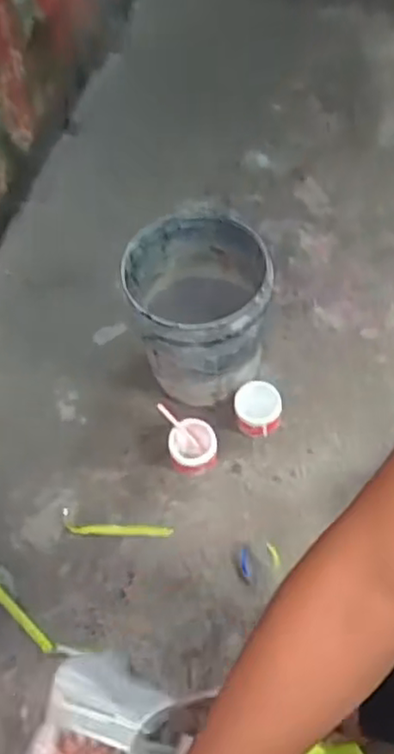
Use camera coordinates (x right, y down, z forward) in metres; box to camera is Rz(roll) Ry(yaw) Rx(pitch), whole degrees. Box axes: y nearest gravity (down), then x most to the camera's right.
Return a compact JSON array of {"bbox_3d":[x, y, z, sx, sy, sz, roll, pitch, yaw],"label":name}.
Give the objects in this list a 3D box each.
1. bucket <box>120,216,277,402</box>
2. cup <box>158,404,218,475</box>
[{"bbox_3d":[0.014,-0.146,1.506,0.294,0.377,0.322,-2,60,3],"label":"bucket"},{"bbox_3d":[-0.013,0.149,1.497,0.113,0.108,0.143,-12,60,-3],"label":"cup"}]

